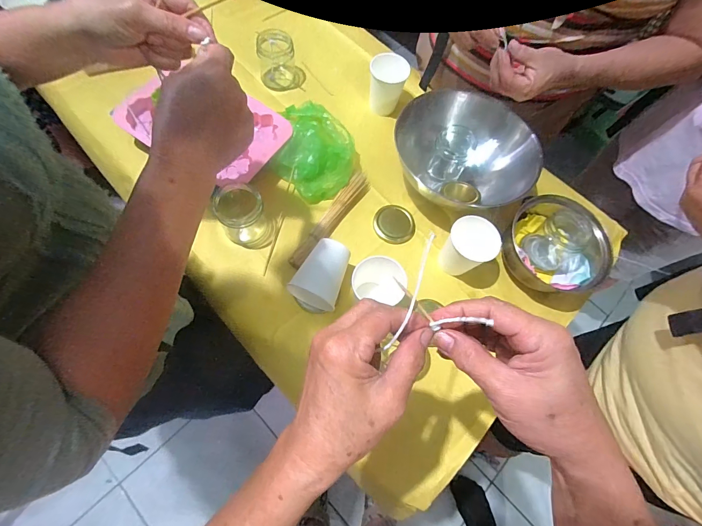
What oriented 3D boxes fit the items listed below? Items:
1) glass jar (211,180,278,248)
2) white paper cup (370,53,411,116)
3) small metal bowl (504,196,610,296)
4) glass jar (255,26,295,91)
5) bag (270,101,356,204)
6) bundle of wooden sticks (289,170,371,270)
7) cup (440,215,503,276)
[{"bbox_3d":[-0.162,-0.071,0.511,0.079,0.075,0.068,33,69,10],"label":"glass jar"},{"bbox_3d":[0.067,-0.330,0.614,0.069,0.085,0.076,5,67,-1],"label":"white paper cup"},{"bbox_3d":[0.319,-0.022,0.525,0.156,0.070,0.138,42,71,14],"label":"small metal bowl"},{"bbox_3d":[-0.139,-0.379,0.625,0.067,0.086,0.053,-4,67,-5],"label":"glass jar"},{"bbox_3d":[-0.060,-0.194,0.579,0.135,0.049,0.174,7,67,0],"label":"bag"},{"bbox_3d":[-0.031,-0.072,0.546,0.028,0.027,0.200,32,69,10],"label":"bundle of wooden sticks"},{"bbox_3d":[0.180,-0.023,0.512,0.073,0.080,0.068,43,71,14],"label":"cup"}]

